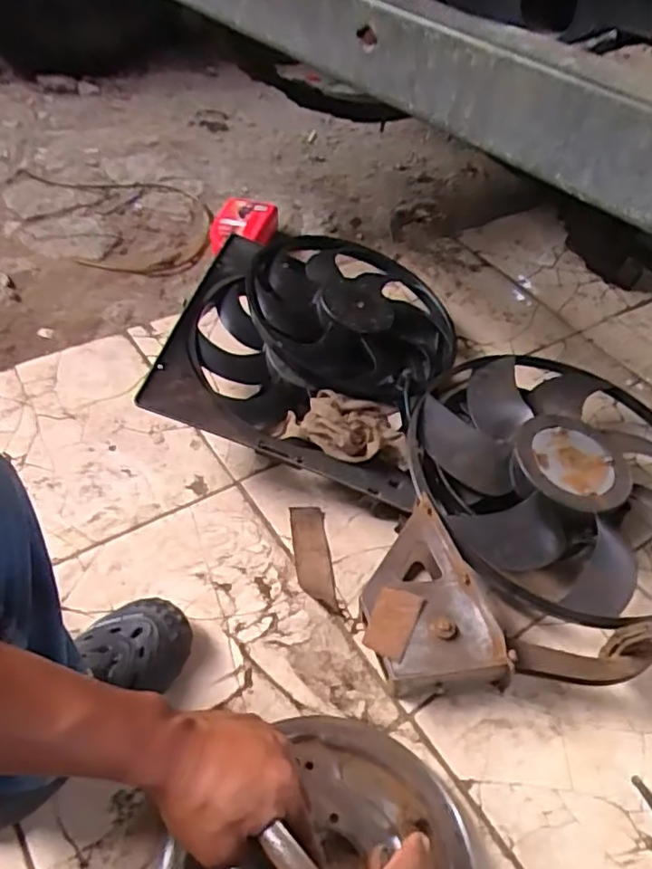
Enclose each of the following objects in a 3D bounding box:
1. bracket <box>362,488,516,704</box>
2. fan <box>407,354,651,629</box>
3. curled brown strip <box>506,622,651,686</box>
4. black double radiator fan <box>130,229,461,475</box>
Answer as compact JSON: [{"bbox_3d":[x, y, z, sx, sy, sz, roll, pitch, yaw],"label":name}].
[{"bbox_3d":[0.115,0.216,0.818,0.151,0.074,0.233,-12,51,-16],"label":"bracket"},{"bbox_3d":[0.361,0.063,0.974,0.471,0.110,0.451,2,47,-2],"label":"fan"},{"bbox_3d":[0.324,0.263,0.762,0.202,0.056,0.054,-10,47,5],"label":"curled brown strip"},{"bbox_3d":[-0.019,-0.146,1.084,0.432,0.127,0.567,29,53,-3],"label":"black double radiator fan"}]

